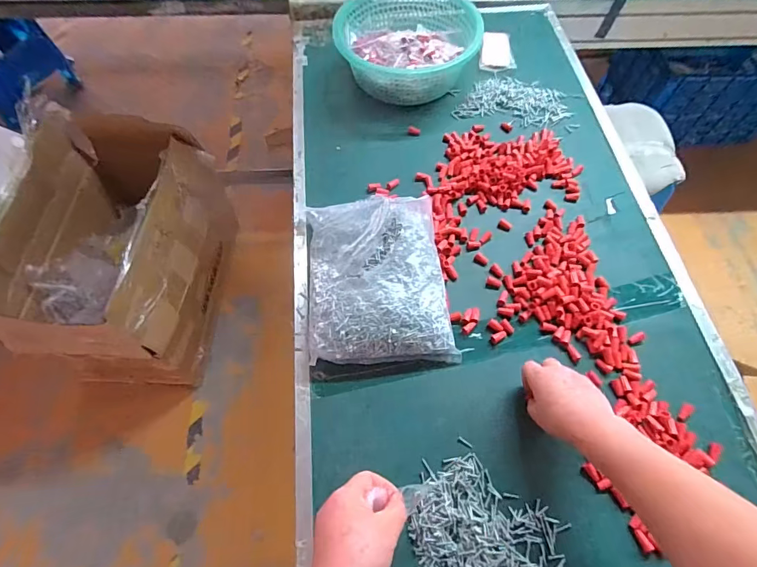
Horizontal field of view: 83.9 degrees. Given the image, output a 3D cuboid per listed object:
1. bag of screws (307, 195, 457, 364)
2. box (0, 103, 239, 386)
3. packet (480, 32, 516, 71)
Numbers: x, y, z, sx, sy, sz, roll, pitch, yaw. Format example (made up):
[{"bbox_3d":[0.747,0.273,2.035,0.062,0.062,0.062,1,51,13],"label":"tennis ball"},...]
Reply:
[{"bbox_3d":[-0.004,-0.016,0.612,0.200,0.077,0.255,-4,62,-3],"label":"bag of screws"},{"bbox_3d":[-0.720,-0.121,1.236,0.436,0.414,0.714,4,63,2],"label":"box"},{"bbox_3d":[0.251,-0.493,0.888,0.073,0.019,0.101,3,62,1],"label":"packet"}]

